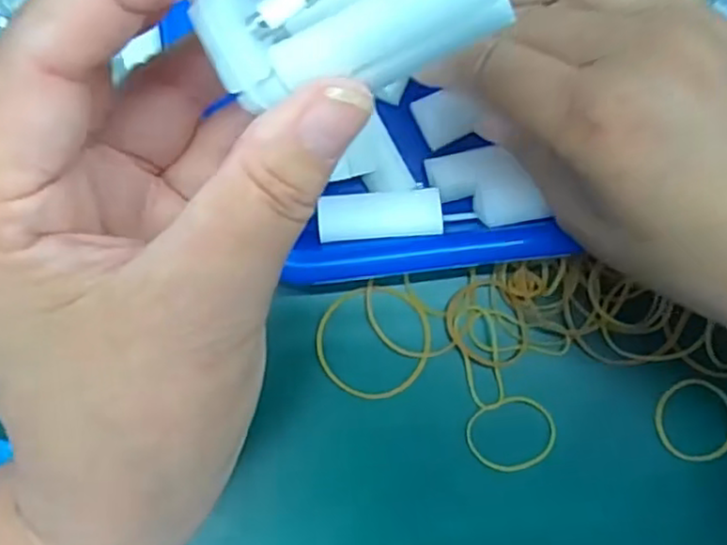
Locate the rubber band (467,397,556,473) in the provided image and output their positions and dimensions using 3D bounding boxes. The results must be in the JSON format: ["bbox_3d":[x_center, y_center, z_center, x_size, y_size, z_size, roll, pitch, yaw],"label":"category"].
[{"bbox_3d":[0.058,0.064,0.270,0.034,0.004,0.029,-20,86,-7],"label":"rubber band"}]

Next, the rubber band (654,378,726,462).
[{"bbox_3d":[0.133,0.059,0.273,0.032,0.004,0.032,-7,84,-6],"label":"rubber band"}]

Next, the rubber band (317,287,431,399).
[{"bbox_3d":[0.004,0.027,0.267,0.044,0.004,0.043,4,83,-5],"label":"rubber band"}]

